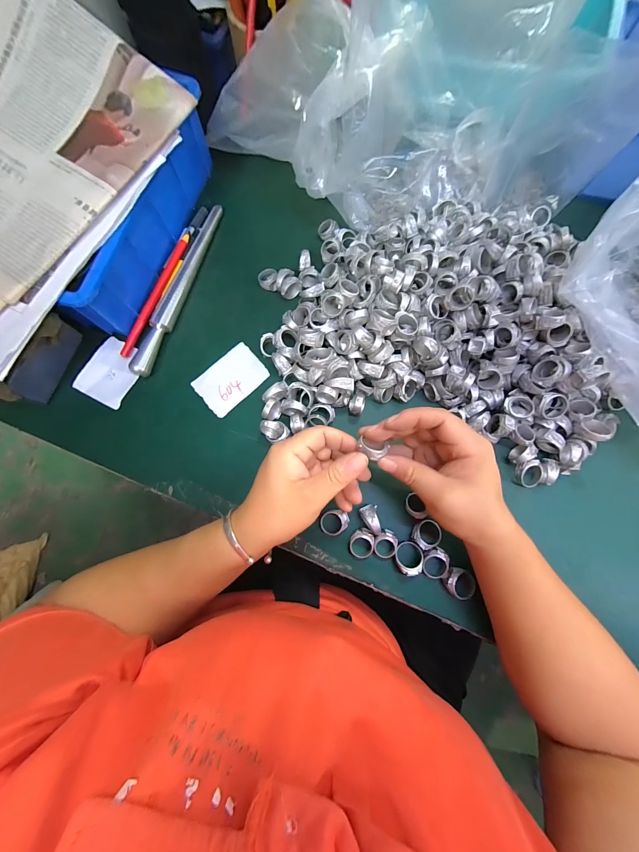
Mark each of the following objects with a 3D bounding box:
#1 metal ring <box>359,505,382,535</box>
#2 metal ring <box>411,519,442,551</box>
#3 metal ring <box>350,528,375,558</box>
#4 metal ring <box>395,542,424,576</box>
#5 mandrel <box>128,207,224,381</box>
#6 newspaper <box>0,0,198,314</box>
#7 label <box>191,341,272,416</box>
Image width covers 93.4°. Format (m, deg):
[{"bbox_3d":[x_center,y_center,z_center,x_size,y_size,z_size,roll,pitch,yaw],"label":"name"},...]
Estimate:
[{"bbox_3d":[0.051,0.092,0.296,0.017,0.021,0.027,-19,77,-3],"label":"metal ring"},{"bbox_3d":[0.105,0.106,0.298,0.028,0.015,0.027,0,77,1],"label":"metal ring"},{"bbox_3d":[0.042,0.115,0.295,0.023,0.015,0.029,4,77,2],"label":"metal ring"},{"bbox_3d":[0.086,0.128,0.292,0.026,0.018,0.029,4,77,2],"label":"metal ring"},{"bbox_3d":[-0.165,-0.166,0.360,0.020,0.023,0.233,17,78,5],"label":"mandrel"},{"bbox_3d":[-0.279,-0.252,0.270,0.193,0.051,0.283,32,80,8],"label":"newspaper"},{"bbox_3d":[-0.101,-0.053,0.342,0.075,0.004,0.055,-42,82,-11],"label":"label"}]

